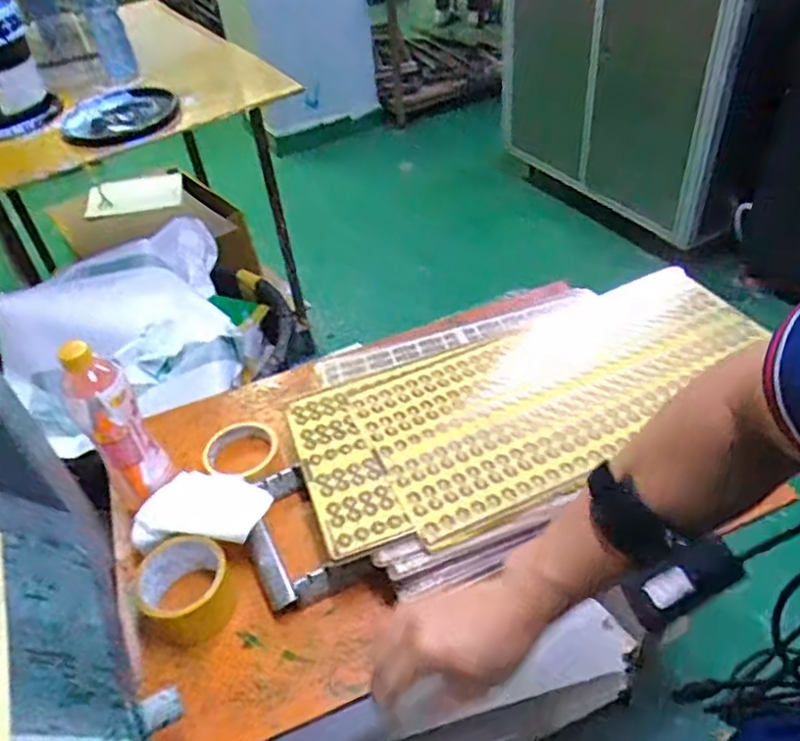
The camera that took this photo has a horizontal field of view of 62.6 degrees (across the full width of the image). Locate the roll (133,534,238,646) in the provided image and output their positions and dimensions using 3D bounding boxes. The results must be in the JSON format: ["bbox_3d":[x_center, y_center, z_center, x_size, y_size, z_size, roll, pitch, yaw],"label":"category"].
[{"bbox_3d":[-0.220,0.226,0.674,0.099,0.047,0.097,-30,47,-23],"label":"roll"}]

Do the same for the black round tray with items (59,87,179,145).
[{"bbox_3d":[-0.522,-0.474,1.225,0.192,0.041,0.196,-4,42,4],"label":"black round tray with items"}]

